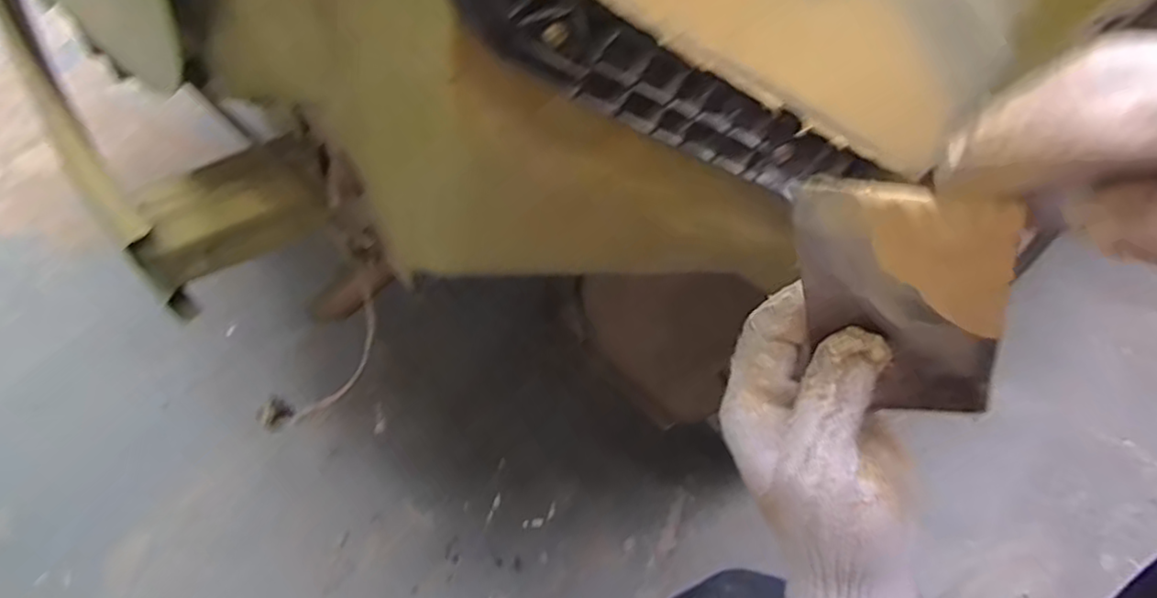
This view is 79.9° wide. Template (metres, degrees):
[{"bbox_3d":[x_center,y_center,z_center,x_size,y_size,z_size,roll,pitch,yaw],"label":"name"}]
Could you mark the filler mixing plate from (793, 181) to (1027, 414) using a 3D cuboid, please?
[{"bbox_3d":[0.131,0.005,0.281,0.073,0.136,0.008,3,54,26],"label":"filler mixing plate"}]

